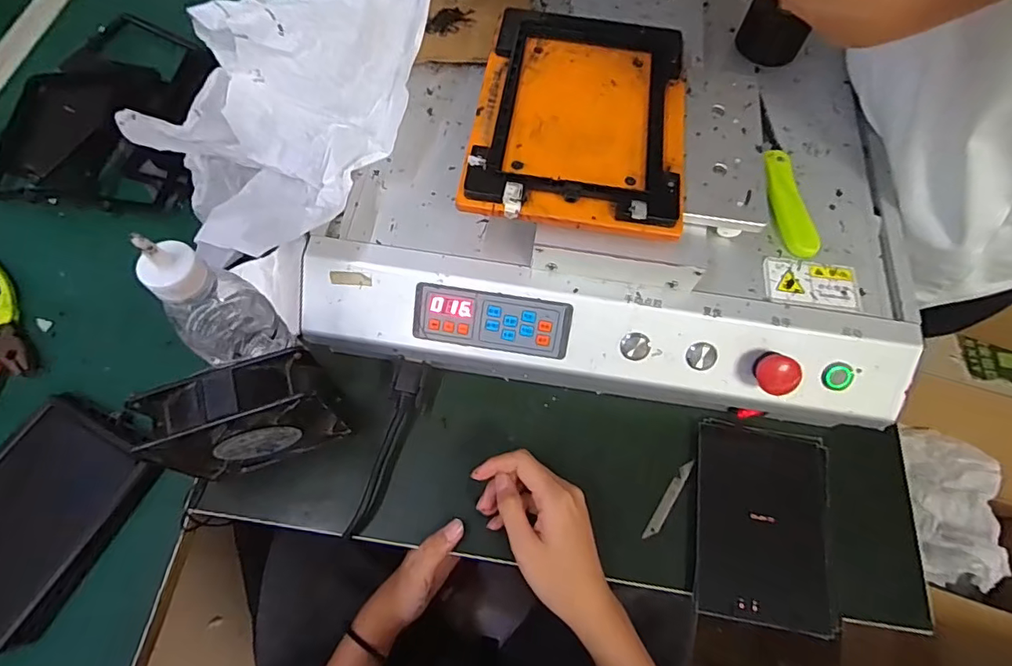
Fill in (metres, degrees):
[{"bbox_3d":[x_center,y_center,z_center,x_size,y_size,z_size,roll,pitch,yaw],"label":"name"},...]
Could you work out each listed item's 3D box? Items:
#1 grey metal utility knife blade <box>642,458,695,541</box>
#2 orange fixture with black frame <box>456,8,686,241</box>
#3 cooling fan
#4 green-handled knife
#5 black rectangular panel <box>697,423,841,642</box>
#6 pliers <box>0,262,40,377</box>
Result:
[{"bbox_3d":[0.136,0.139,0.427,0.009,0.007,0.076,33,69,12],"label":"grey metal utility knife blade"},{"bbox_3d":[0.056,-0.161,0.376,0.149,0.013,0.192,9,66,2],"label":"orange fixture with black frame"},{"bbox_3d":[-0.193,0.069,0.392,0.125,0.130,0.046,-20,68,-11],"label":"cooling fan"},{"bbox_3d":[0.220,-0.128,0.414,0.030,0.011,0.152,-4,66,-4],"label":"green-handled knife"},{"bbox_3d":[0.211,0.151,0.415,0.099,0.012,0.151,5,66,10],"label":"black rectangular panel"},{"bbox_3d":[-0.485,-0.017,0.482,0.052,0.021,0.148,-40,73,-18],"label":"pliers"}]

